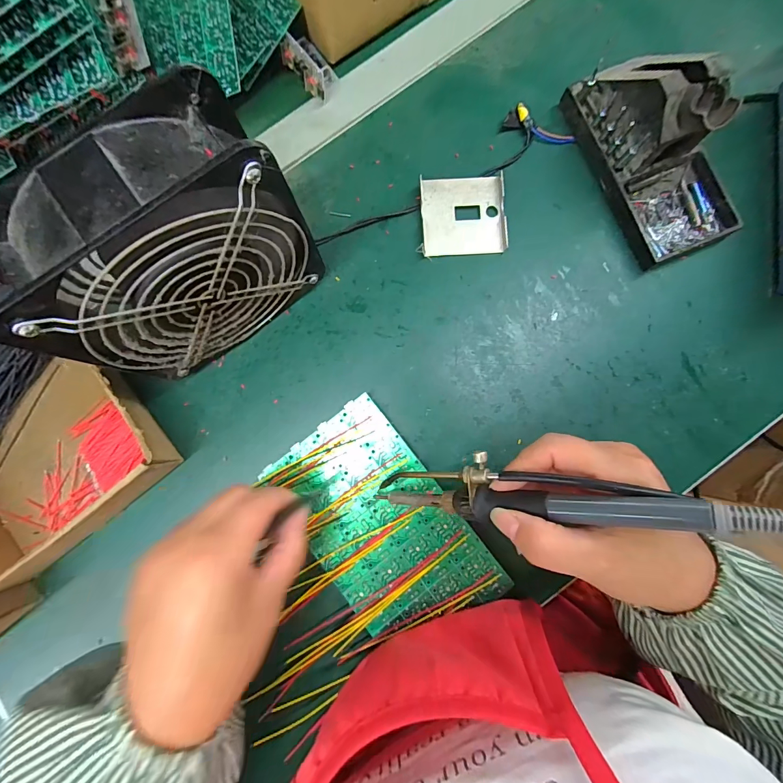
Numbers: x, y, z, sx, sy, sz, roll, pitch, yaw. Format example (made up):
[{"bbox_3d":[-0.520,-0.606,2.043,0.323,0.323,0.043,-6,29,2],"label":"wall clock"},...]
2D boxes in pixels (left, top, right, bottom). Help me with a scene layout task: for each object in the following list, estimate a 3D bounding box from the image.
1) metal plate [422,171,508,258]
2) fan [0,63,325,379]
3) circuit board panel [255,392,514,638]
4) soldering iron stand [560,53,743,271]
[{"bbox_3d":[0.060,-0.146,0.314,0.069,0.011,0.065,-4,84,1],"label":"metal plate"},{"bbox_3d":[-0.126,-0.079,0.237,0.144,0.152,0.058,-35,84,-2],"label":"fan"},{"bbox_3d":[-0.007,0.099,0.284,0.101,0.016,0.171,-38,85,-5],"label":"circuit board panel"},{"bbox_3d":[0.211,-0.186,0.281,0.079,0.071,0.152,-21,84,-1],"label":"soldering iron stand"}]

